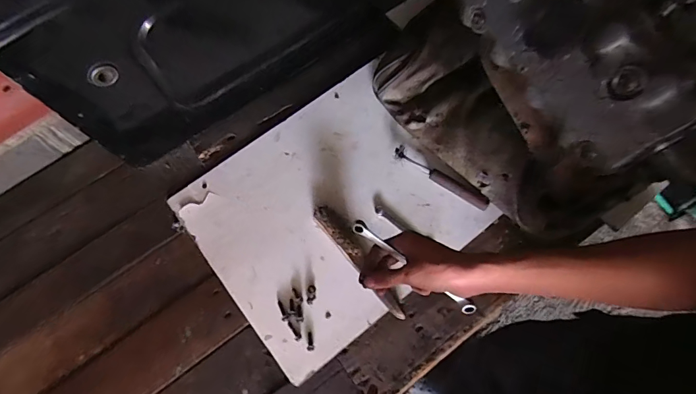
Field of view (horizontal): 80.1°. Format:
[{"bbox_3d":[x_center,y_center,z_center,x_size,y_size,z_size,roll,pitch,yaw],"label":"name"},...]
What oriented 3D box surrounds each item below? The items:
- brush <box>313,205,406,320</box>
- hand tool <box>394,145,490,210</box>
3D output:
[{"bbox_3d":[0.016,0.099,0.634,0.025,0.022,0.208,-37,80,-11],"label":"brush"},{"bbox_3d":[0.154,-0.031,0.692,0.174,0.023,0.023,34,75,11],"label":"hand tool"}]

